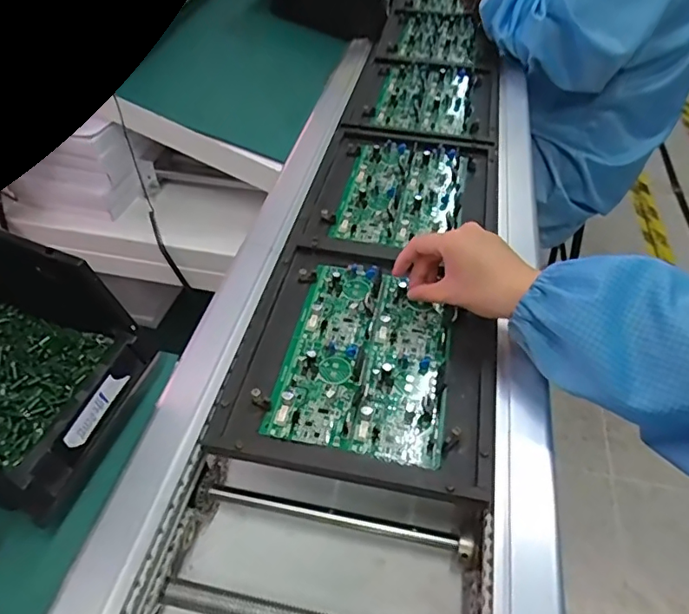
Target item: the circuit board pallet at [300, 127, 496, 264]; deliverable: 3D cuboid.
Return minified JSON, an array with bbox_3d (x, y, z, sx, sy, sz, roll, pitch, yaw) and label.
[{"bbox_3d":[0.081,-0.151,0.696,0.224,0.011,0.276,8,46,5],"label":"circuit board pallet"}]

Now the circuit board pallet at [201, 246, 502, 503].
[{"bbox_3d":[0.025,0.043,0.515,0.228,0.019,0.251,10,47,7],"label":"circuit board pallet"}]

